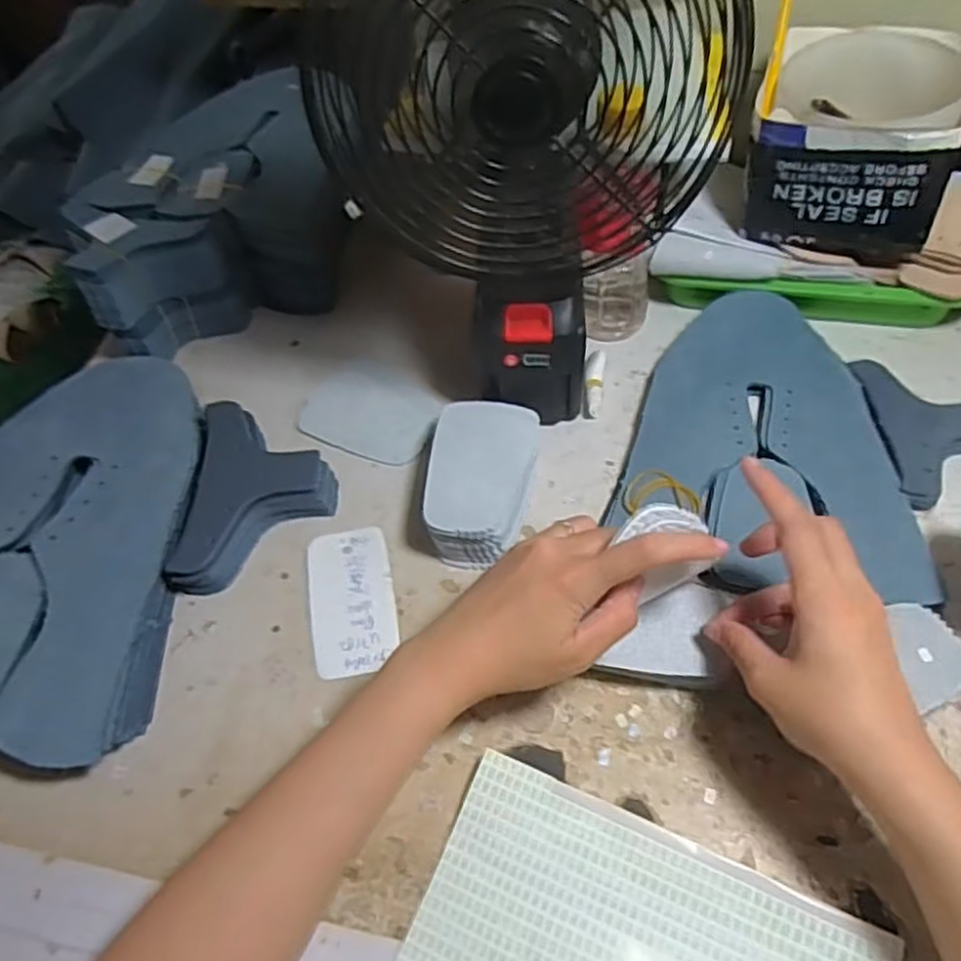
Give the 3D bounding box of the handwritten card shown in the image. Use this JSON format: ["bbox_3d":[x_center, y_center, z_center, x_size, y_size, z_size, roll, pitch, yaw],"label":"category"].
[{"bbox_3d":[-0.082,0.074,0.463,0.052,0.004,0.101,-11,52,-3],"label":"handwritten card"}]

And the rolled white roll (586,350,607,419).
[{"bbox_3d":[0.086,-0.073,0.549,0.013,0.016,0.055,7,56,8],"label":"rolled white roll"}]

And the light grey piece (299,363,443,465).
[{"bbox_3d":[-0.083,-0.053,0.559,0.108,0.004,0.084,18,53,19],"label":"light grey piece"}]

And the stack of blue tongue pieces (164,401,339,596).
[{"bbox_3d":[-0.149,0.007,0.496,0.095,0.035,0.143,-2,52,3],"label":"stack of blue tongue pieces"}]

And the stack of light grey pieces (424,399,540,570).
[{"bbox_3d":[0.001,0.001,0.484,0.066,0.035,0.111,5,53,9],"label":"stack of light grey pieces"}]

